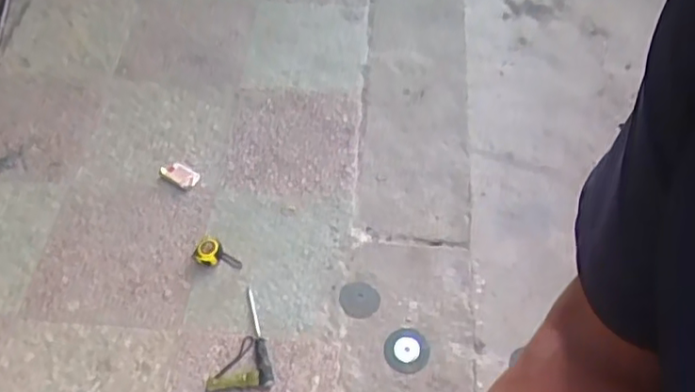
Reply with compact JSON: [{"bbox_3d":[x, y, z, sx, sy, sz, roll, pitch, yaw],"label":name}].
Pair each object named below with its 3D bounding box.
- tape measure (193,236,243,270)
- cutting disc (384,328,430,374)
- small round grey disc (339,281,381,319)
[{"bbox_3d":[-0.323,0.142,1.585,0.121,0.045,0.065,11,58,10],"label":"tape measure"},{"bbox_3d":[0.138,0.360,1.487,0.102,0.010,0.102,2,63,-4],"label":"cutting disc"},{"bbox_3d":[0.029,0.250,1.546,0.098,0.013,0.090,-1,57,2],"label":"small round grey disc"}]

